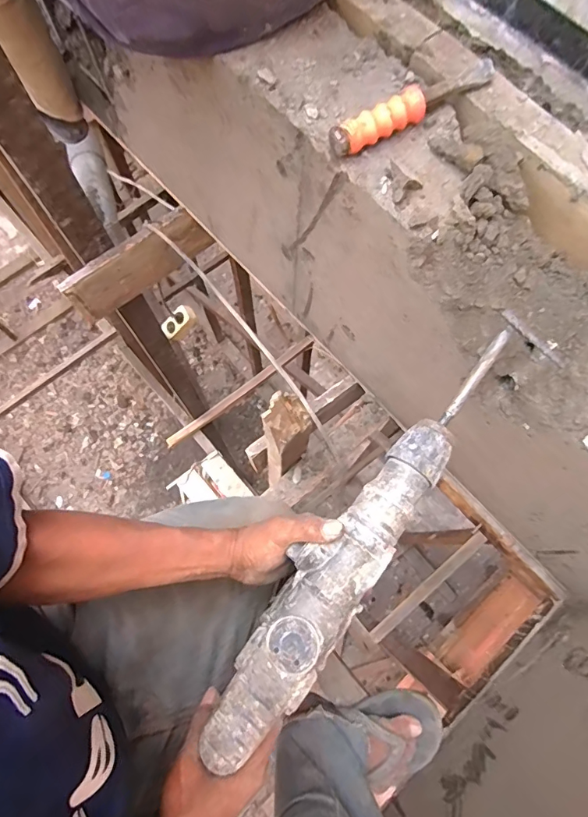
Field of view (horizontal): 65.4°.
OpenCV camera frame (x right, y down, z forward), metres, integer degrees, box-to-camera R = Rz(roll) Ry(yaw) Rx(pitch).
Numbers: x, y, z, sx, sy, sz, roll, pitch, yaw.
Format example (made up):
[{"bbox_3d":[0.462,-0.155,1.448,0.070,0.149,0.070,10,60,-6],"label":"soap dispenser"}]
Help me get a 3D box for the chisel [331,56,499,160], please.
[{"bbox_3d":[0.128,-0.321,0.483,0.203,0.024,0.028,-33,77,-10],"label":"chisel"}]

